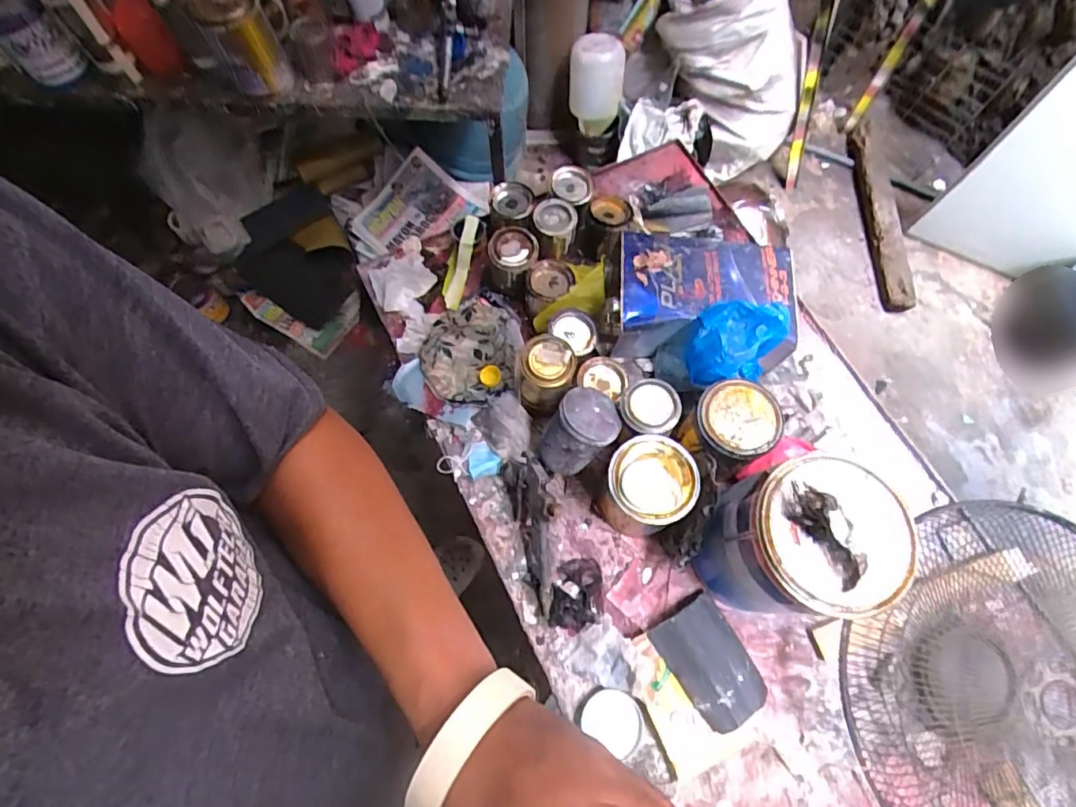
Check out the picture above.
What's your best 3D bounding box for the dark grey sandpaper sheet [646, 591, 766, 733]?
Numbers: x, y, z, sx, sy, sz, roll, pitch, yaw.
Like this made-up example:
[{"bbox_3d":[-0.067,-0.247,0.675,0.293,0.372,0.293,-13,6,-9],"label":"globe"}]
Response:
[{"bbox_3d":[0.215,0.322,0.666,0.093,0.027,0.137,-32,72,-9],"label":"dark grey sandpaper sheet"}]

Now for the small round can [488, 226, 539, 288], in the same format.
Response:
[{"bbox_3d":[-0.037,-0.220,0.825,0.077,0.074,0.077,-5,70,0],"label":"small round can"}]

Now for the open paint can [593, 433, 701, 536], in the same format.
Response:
[{"bbox_3d":[0.136,0.110,0.690,0.106,0.137,0.103,-1,70,2],"label":"open paint can"}]

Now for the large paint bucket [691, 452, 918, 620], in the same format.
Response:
[{"bbox_3d":[0.289,0.157,0.621,0.168,0.200,0.163,7,70,4],"label":"large paint bucket"}]

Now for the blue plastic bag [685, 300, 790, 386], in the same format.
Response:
[{"bbox_3d":[0.256,-0.074,0.706,0.114,0.085,0.100,13,71,7],"label":"blue plastic bag"}]

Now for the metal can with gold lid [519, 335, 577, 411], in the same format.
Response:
[{"bbox_3d":[0.014,-0.038,0.734,0.069,0.112,0.071,-1,70,2],"label":"metal can with gold lid"}]

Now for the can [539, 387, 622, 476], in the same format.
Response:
[{"bbox_3d":[0.049,0.042,0.700,0.081,0.120,0.078,30,49,-2],"label":"can"}]

